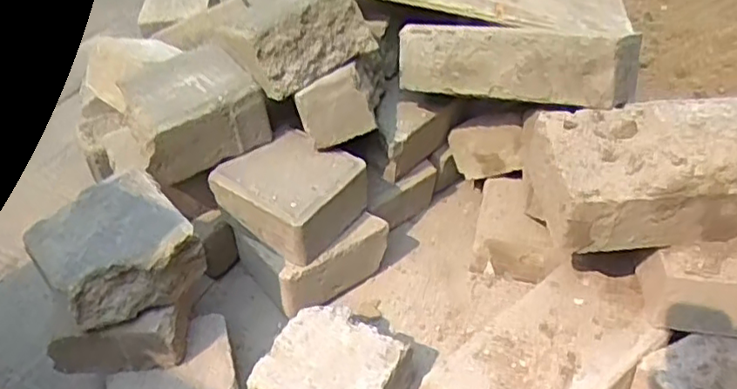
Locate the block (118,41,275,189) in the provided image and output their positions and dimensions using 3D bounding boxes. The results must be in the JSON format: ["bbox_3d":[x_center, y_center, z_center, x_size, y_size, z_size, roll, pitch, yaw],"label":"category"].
[{"bbox_3d":[-0.174,-0.081,0.624,0.130,0.070,0.101,-24,44,-22],"label":"block"}]

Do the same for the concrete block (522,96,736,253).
[{"bbox_3d":[0.256,-0.026,0.558,0.215,0.076,0.131,-5,40,-1],"label":"concrete block"}]

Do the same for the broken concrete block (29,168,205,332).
[{"bbox_3d":[-0.197,0.044,0.515,0.108,0.061,0.100,-31,47,-29],"label":"broken concrete block"}]

